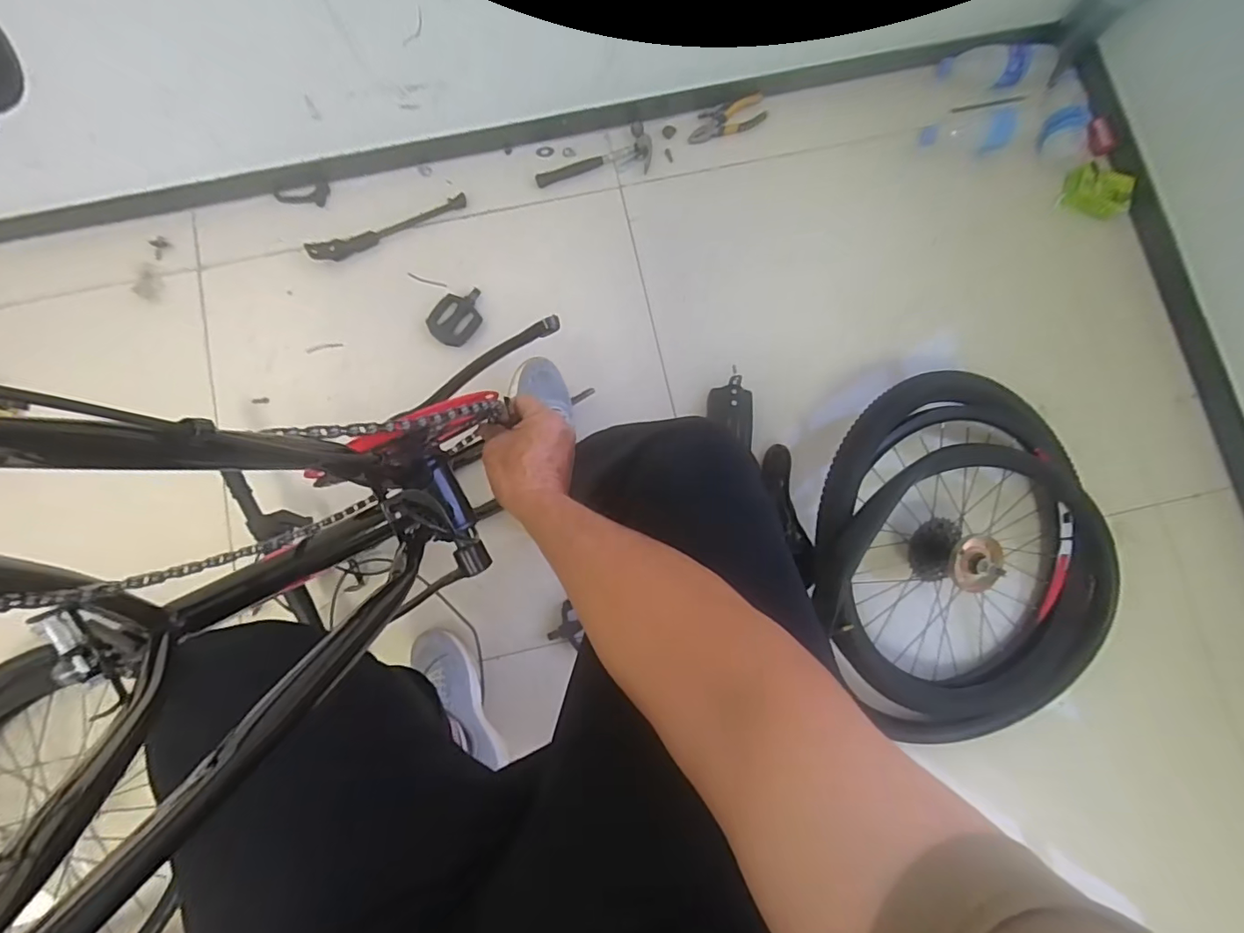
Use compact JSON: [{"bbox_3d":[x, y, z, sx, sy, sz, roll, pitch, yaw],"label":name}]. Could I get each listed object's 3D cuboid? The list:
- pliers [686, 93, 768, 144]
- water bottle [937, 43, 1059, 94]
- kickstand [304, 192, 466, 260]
[{"bbox_3d":[0.197,-0.654,0.990,0.150,0.014,0.060,-19,83,-4],"label":"pliers"},{"bbox_3d":[0.680,-0.719,0.952,0.189,0.064,0.060,6,82,-1],"label":"water bottle"},{"bbox_3d":[-0.432,-0.443,0.977,0.302,0.024,0.036,-23,83,-5],"label":"kickstand"}]

